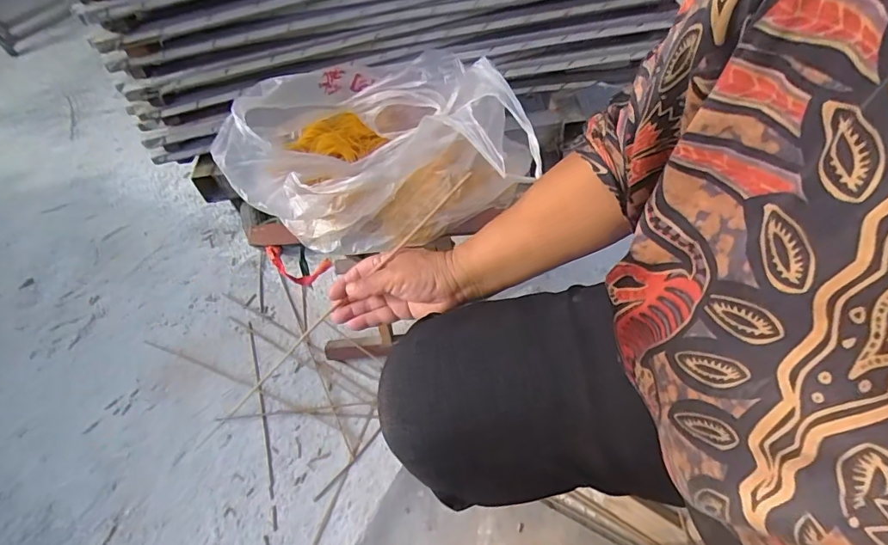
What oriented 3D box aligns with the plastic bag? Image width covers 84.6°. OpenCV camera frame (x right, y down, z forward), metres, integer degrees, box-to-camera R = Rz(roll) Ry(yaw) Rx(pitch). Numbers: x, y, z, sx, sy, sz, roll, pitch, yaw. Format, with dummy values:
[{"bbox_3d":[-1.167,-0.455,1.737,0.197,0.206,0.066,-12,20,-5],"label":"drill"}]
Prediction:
[{"bbox_3d":[-0.068,-0.140,0.569,0.336,0.135,0.211,2,49,4],"label":"plastic bag"}]

